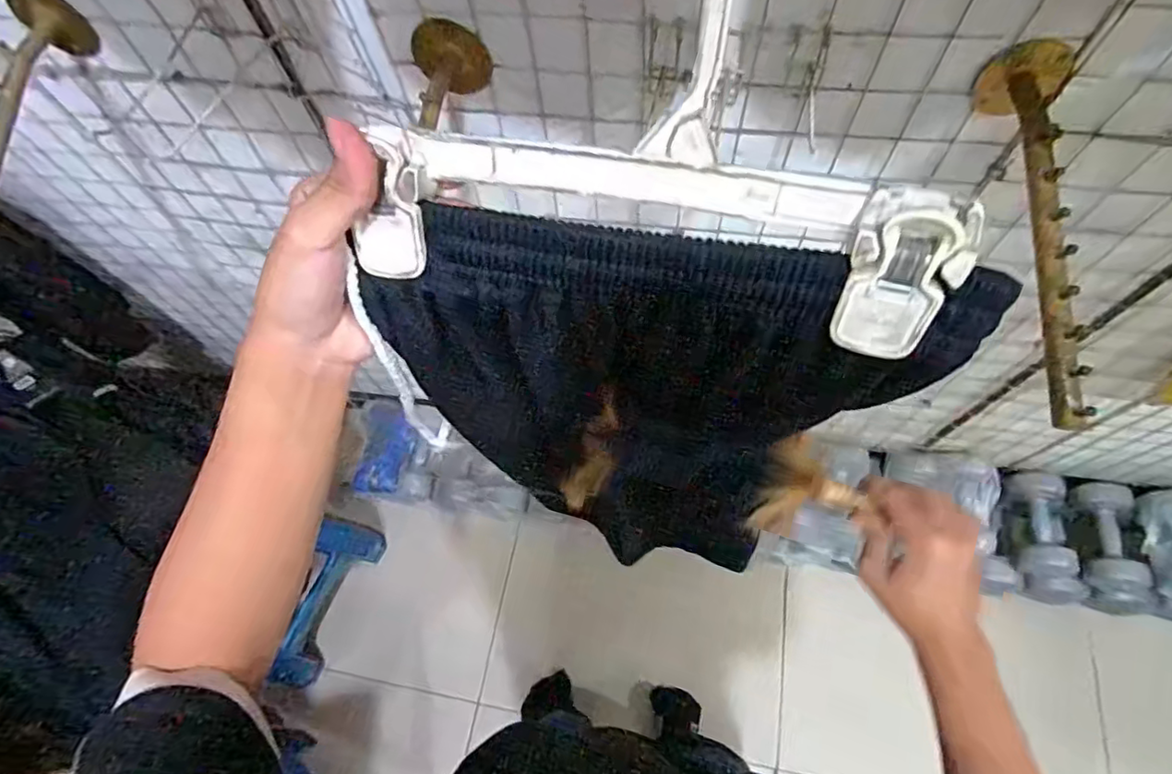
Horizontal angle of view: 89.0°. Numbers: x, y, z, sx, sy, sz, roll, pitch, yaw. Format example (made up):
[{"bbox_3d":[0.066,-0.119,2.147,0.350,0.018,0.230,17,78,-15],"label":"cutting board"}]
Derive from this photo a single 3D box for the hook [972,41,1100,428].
[{"bbox_3d":[0.364,-0.124,0.449,0.057,0.067,0.300,-1,68,1],"label":"hook"}]

